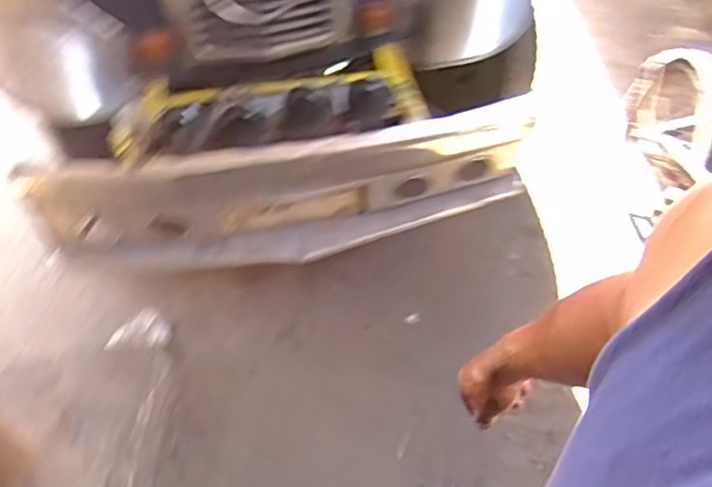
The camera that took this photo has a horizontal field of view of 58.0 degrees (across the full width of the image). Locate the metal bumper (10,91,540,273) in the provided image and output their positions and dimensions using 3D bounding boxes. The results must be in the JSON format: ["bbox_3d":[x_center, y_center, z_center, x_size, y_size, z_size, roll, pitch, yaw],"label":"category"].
[{"bbox_3d":[-0.181,-0.139,1.801,1.355,0.381,0.142,-8,49,-4],"label":"metal bumper"}]

